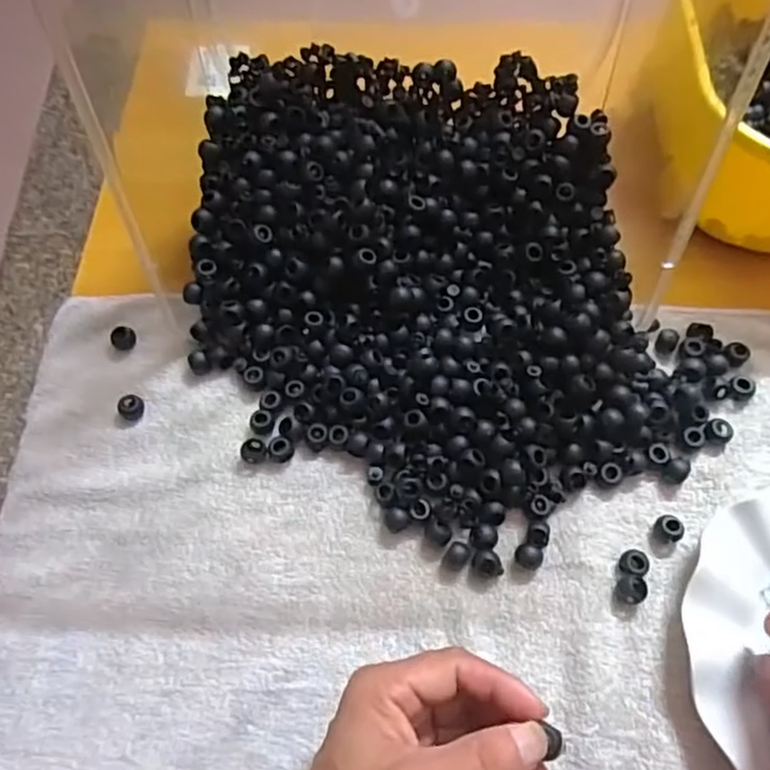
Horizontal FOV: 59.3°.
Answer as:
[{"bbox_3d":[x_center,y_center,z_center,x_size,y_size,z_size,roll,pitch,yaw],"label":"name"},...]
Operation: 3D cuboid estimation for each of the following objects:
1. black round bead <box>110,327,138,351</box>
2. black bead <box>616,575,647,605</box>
[{"bbox_3d":[-0.172,-0.031,0.445,0.015,0.012,0.012,-35,69,-14],"label":"black round bead"},{"bbox_3d":[0.134,0.111,0.367,0.014,0.011,0.014,8,65,4],"label":"black bead"}]

